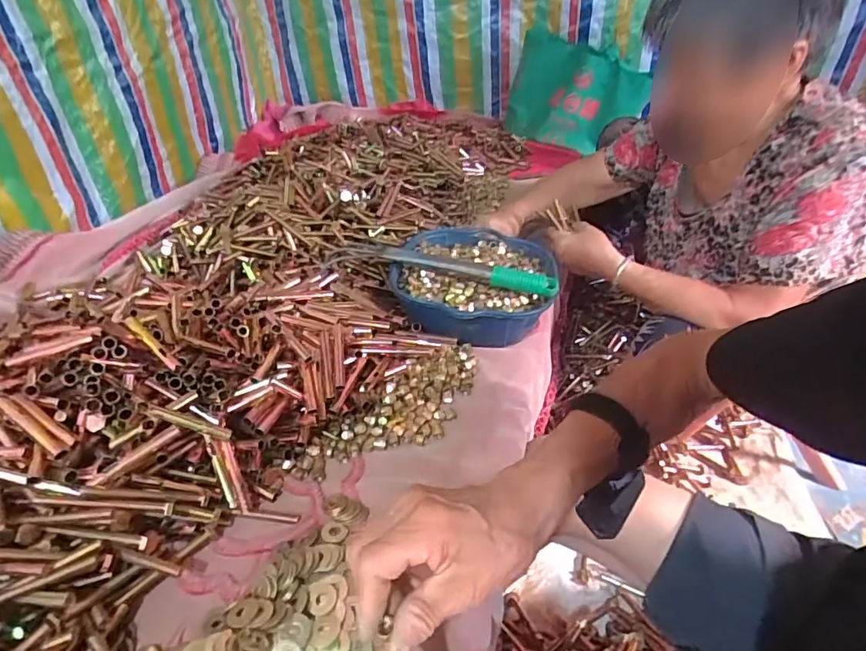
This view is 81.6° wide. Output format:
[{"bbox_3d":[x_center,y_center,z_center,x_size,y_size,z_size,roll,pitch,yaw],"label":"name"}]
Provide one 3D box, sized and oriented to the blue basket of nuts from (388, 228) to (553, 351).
[{"bbox_3d":[0.061,-0.057,0.740,0.223,0.090,0.228,7,38,12],"label":"blue basket of nuts"}]

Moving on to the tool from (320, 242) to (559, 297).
[{"bbox_3d":[0.007,-0.083,0.700,0.330,0.033,0.032,9,37,16],"label":"tool"}]

